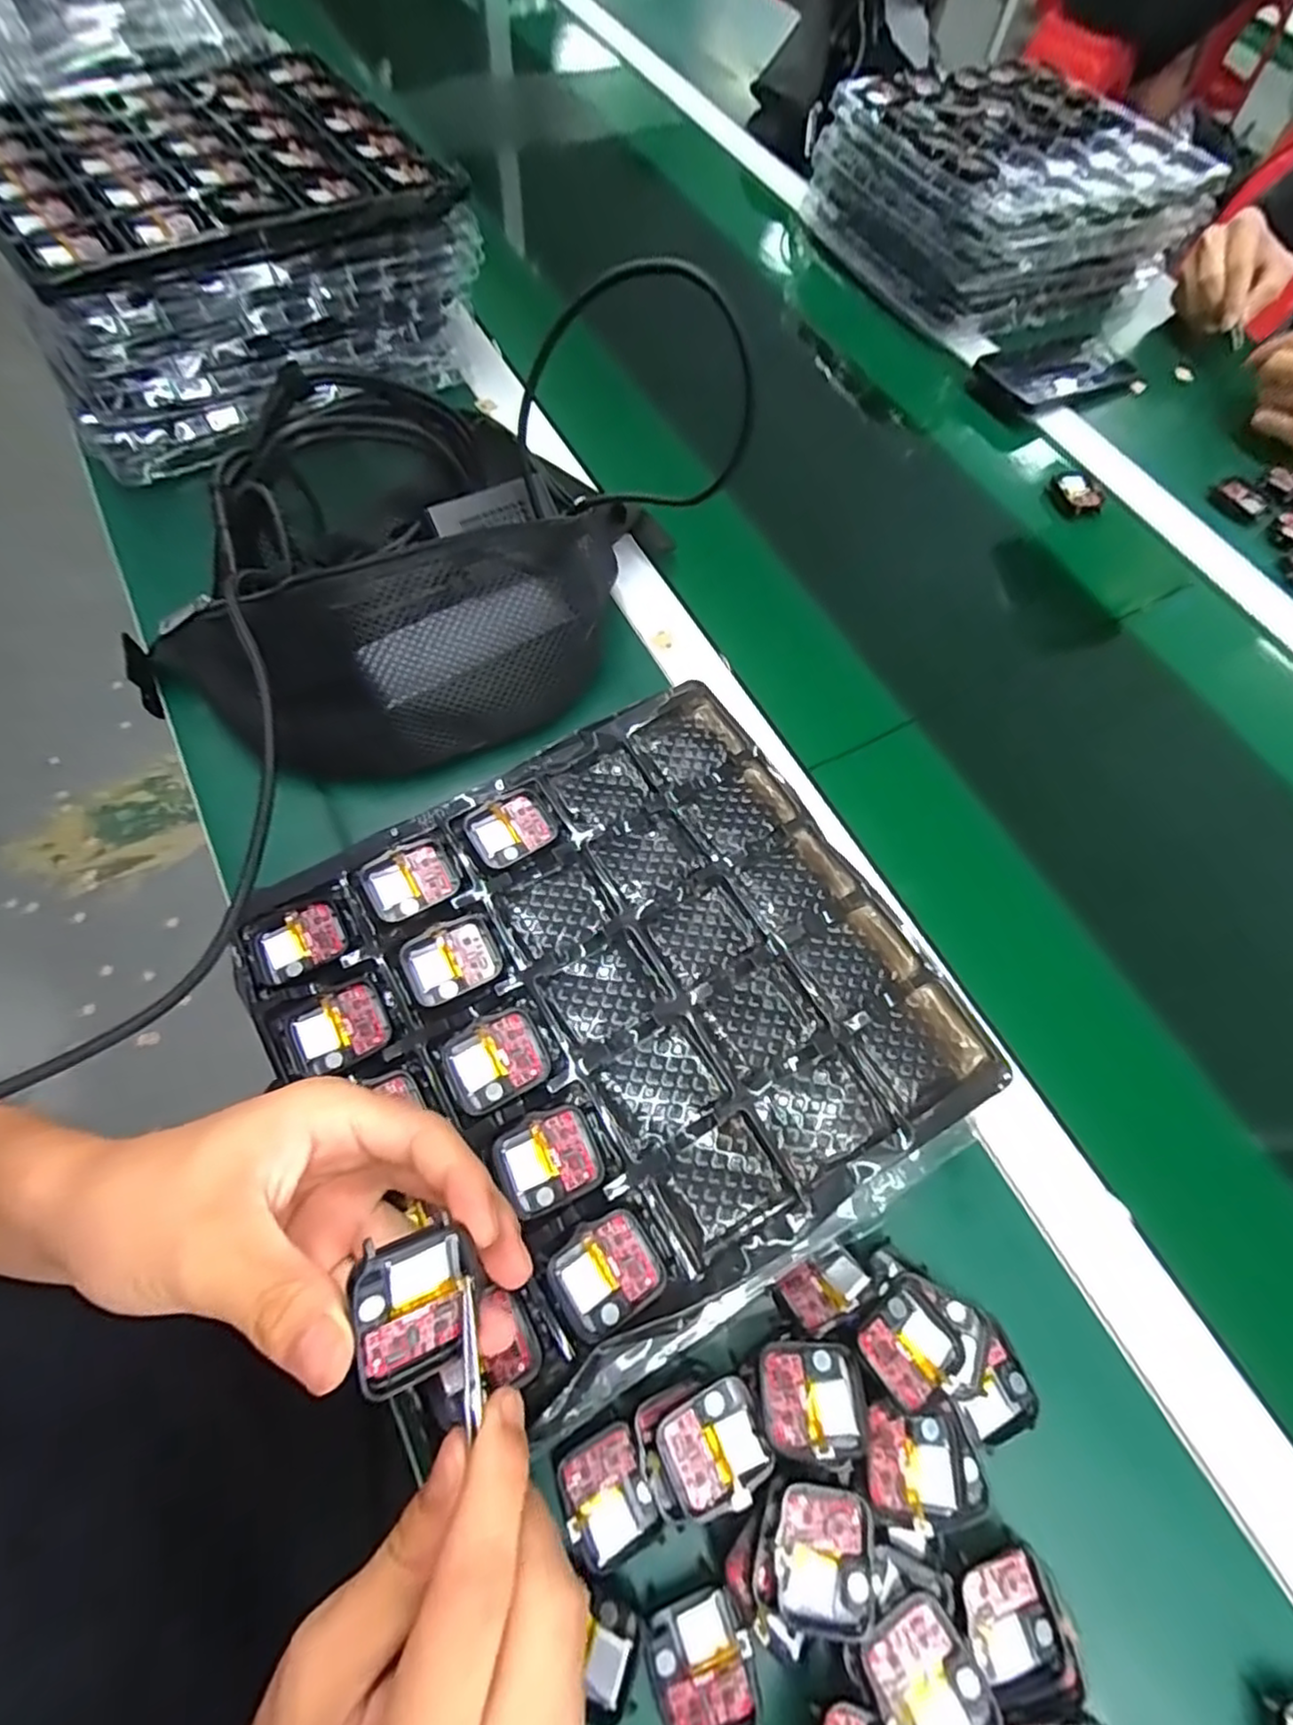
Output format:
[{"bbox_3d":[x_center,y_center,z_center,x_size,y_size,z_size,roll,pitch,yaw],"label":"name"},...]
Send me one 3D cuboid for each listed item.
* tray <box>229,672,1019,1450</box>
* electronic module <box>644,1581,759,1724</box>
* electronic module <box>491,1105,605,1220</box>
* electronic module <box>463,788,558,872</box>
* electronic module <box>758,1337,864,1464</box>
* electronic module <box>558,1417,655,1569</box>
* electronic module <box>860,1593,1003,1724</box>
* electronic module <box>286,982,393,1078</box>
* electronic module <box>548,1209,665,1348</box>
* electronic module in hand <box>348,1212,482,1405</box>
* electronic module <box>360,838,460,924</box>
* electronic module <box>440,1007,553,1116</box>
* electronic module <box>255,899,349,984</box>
[{"bbox_3d":[-0.012,0.065,0.319,0.268,0.018,0.257,-31,69,-16],"label":"tray"},{"bbox_3d":[0.021,0.310,0.258,0.038,0.009,0.041,-14,67,-10],"label":"electronic module"},{"bbox_3d":[-0.042,0.126,0.286,0.041,0.005,0.036,-21,69,-13],"label":"electronic module"},{"bbox_3d":[-0.070,-0.017,0.349,0.043,0.007,0.036,-31,71,-17],"label":"electronic module"},{"bbox_3d":[0.067,0.218,0.275,0.040,0.007,0.038,3,44,0],"label":"electronic module"},{"bbox_3d":[-0.016,0.259,0.276,0.034,0.008,0.038,-20,69,-13],"label":"electronic module"},{"bbox_3d":[0.105,0.304,0.250,0.037,0.012,0.042,-26,55,-14],"label":"electronic module"},{"bbox_3d":[-0.140,0.077,0.307,0.042,0.008,0.033,-26,70,-15],"label":"electronic module"},{"bbox_3d":[-0.017,0.167,0.275,0.042,0.005,0.037,-29,71,-16],"label":"electronic module"},{"bbox_3d":[-0.069,0.135,0.204,0.037,0.005,0.045,-2,93,-38],"label":"electronic module in hand"},{"bbox_3d":[-0.117,0.009,0.335,0.041,0.005,0.038,-30,71,-16],"label":"electronic module"},{"bbox_3d":[-0.066,0.087,0.299,0.042,0.006,0.036,-26,70,-15],"label":"electronic module"},{"bbox_3d":[-0.165,0.039,0.322,0.039,0.008,0.033,-26,70,-15],"label":"electronic module"}]

